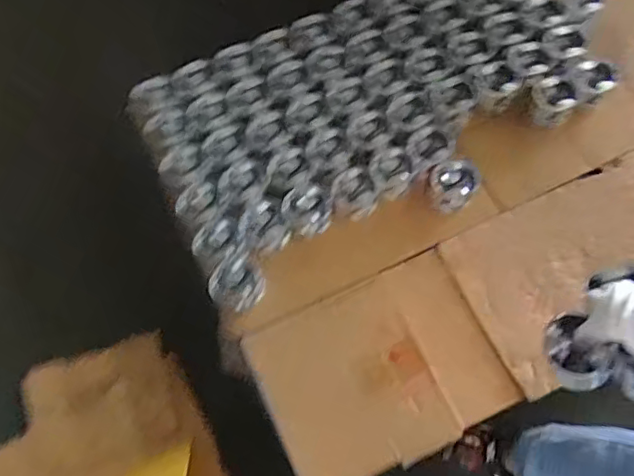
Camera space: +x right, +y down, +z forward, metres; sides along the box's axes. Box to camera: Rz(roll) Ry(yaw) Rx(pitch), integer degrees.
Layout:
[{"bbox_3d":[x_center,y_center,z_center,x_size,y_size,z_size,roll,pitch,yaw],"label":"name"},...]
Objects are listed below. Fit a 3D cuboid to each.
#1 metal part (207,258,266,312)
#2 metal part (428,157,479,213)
[{"bbox_3d":[-0.136,0.080,1.023,0.088,0.034,0.083,-1,70,1],"label":"metal part"},{"bbox_3d":[0.246,-0.099,1.072,0.081,0.031,0.095,31,74,12],"label":"metal part"}]

